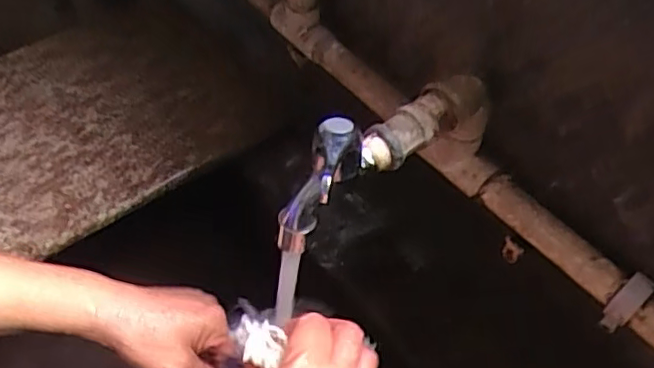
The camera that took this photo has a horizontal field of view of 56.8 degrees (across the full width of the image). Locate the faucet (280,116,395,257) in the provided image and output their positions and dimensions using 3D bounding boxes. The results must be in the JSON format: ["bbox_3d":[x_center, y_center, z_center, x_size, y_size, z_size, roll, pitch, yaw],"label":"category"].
[{"bbox_3d":[0.004,-0.007,0.344,0.027,0.078,0.075,35,60,23],"label":"faucet"}]

